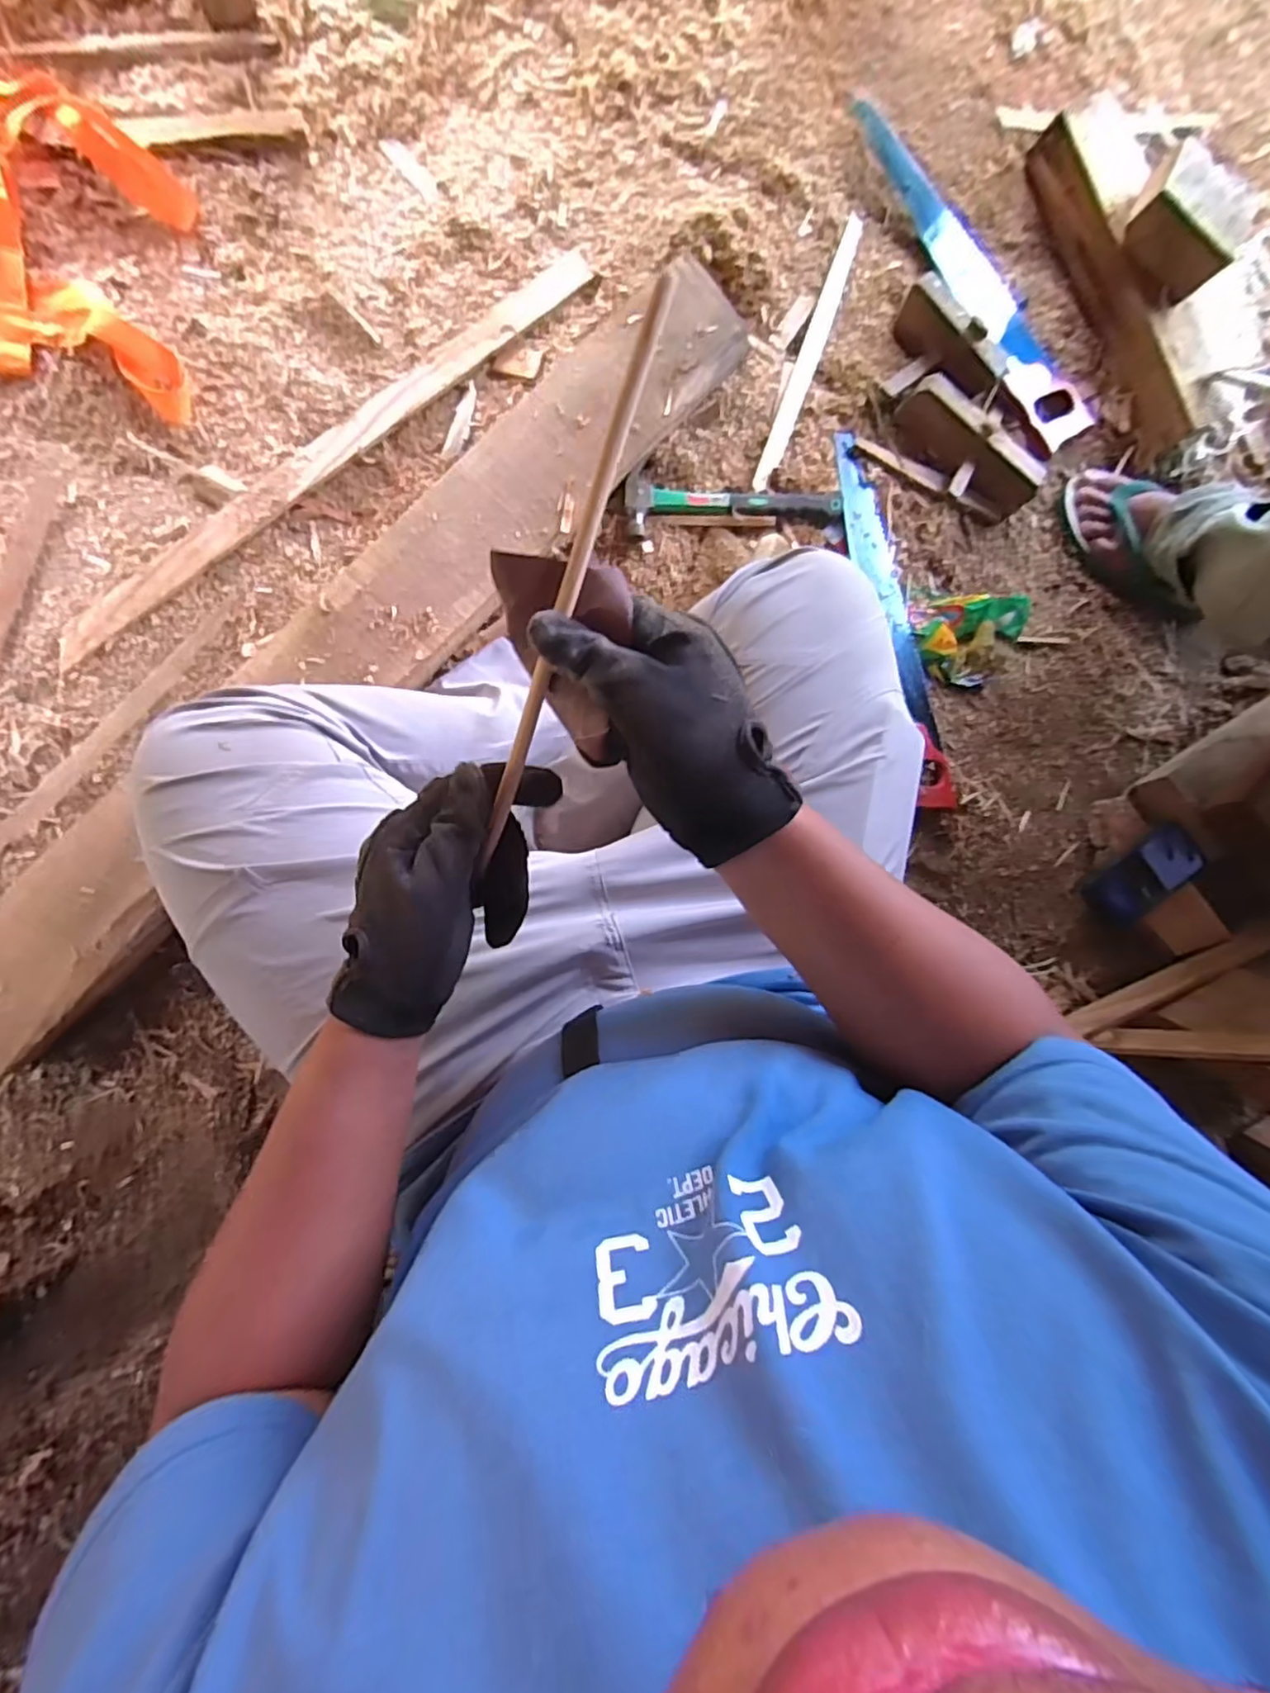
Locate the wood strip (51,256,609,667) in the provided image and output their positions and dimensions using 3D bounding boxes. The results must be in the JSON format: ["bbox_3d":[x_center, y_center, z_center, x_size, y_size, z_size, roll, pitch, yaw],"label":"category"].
[{"bbox_3d":[-0.320,-0.439,0.708,0.708,0.016,0.046,-43,98,-5],"label":"wood strip"}]

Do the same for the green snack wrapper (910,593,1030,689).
[{"bbox_3d":[0.409,-0.260,0.792,0.134,0.037,0.108,10,87,-9],"label":"green snack wrapper"}]

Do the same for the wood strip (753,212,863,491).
[{"bbox_3d":[0.208,-0.585,0.765,0.028,0.009,0.349,20,86,-8],"label":"wood strip"}]

